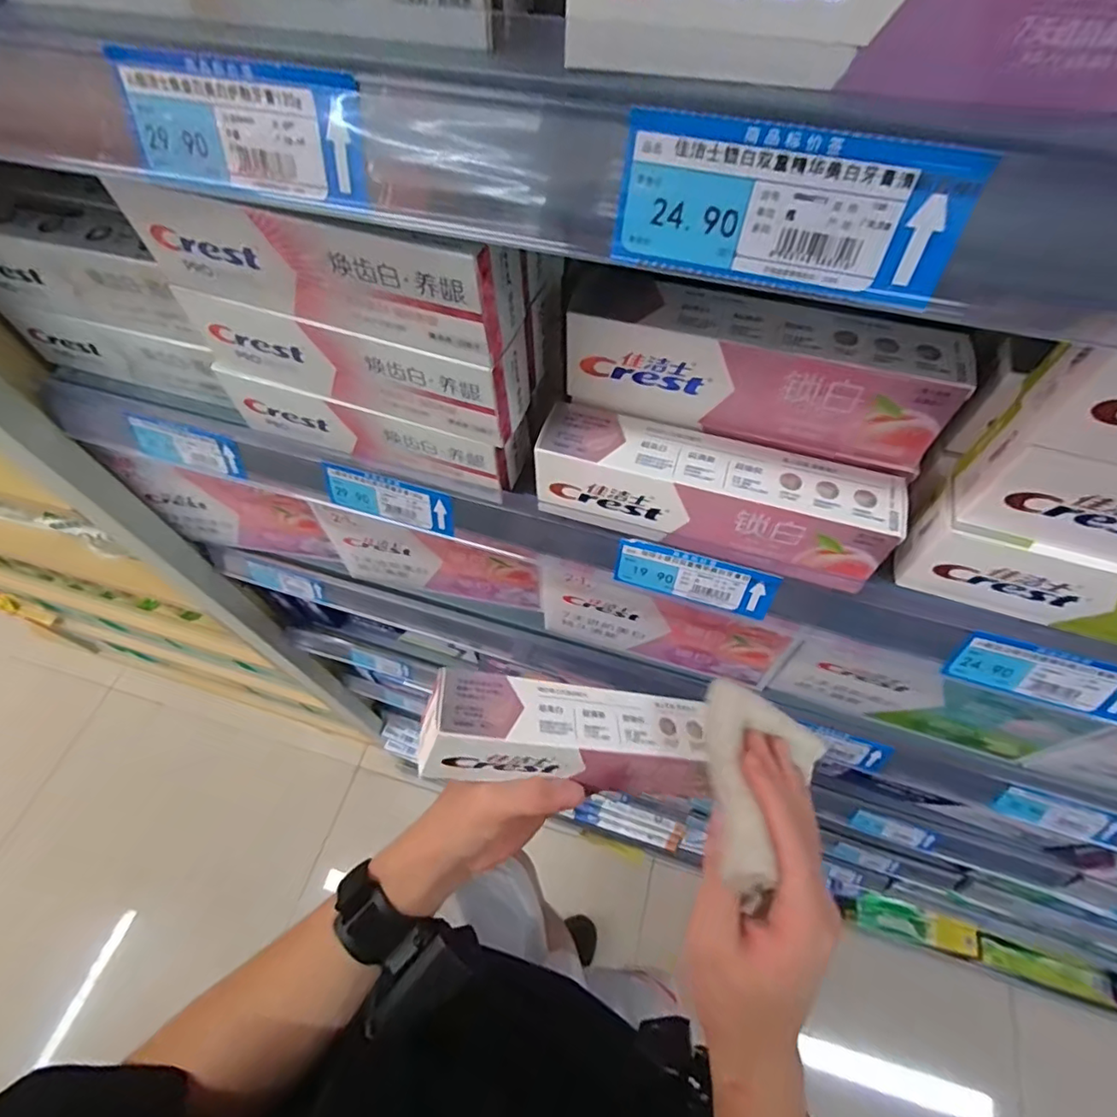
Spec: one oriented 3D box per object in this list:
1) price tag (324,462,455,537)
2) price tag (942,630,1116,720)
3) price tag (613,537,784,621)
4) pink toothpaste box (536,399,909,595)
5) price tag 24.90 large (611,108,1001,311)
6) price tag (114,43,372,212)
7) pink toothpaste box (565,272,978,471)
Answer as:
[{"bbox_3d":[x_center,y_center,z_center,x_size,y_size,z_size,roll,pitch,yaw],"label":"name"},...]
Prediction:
[{"bbox_3d":[-0.122,-0.042,0.403,0.097,0.039,0.005,15,45,10],"label":"price tag"},{"bbox_3d":[0.285,0.069,0.324,0.098,0.039,0.004,14,39,9],"label":"price tag"},{"bbox_3d":[0.086,0.013,0.359,0.099,0.038,0.005,15,42,10],"label":"price tag"},{"bbox_3d":[0.087,-0.038,0.333,0.197,0.055,0.046,15,61,10],"label":"pink toothpaste box"},{"bbox_3d":[0.068,-0.105,0.169,0.099,0.040,0.004,15,41,10],"label":"price tag 24.90 large"},{"bbox_3d":[-0.114,-0.155,0.202,0.101,0.037,0.004,16,44,10],"label":"price tag"},{"bbox_3d":[0.106,-0.108,0.312,0.198,0.060,0.049,14,61,9],"label":"pink toothpaste box"}]

